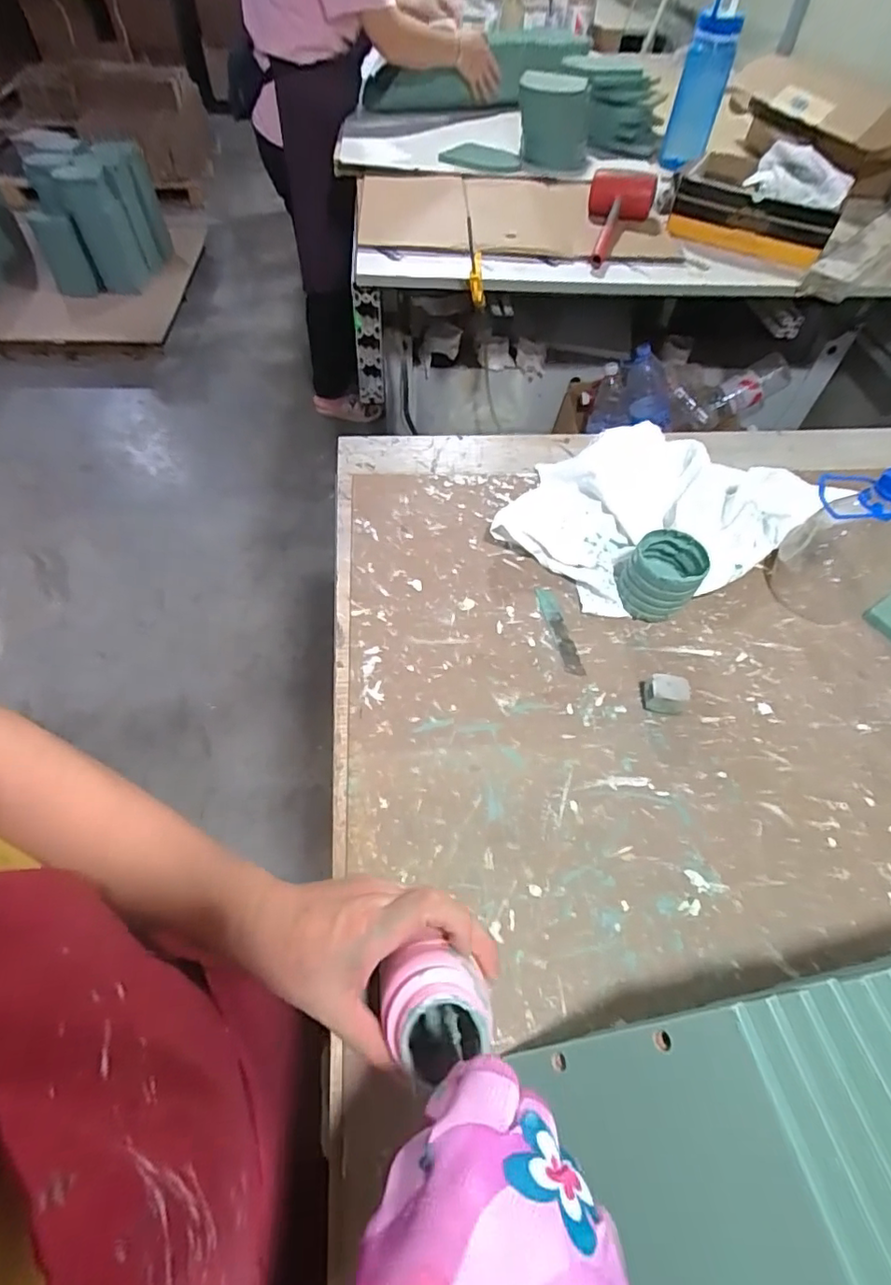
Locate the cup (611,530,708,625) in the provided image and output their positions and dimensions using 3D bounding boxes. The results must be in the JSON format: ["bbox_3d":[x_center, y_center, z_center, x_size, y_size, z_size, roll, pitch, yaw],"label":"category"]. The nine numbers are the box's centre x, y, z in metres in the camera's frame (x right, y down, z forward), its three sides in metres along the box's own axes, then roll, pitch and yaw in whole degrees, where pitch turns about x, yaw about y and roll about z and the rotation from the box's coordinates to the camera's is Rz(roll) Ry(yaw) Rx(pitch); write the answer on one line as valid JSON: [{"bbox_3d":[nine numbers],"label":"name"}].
[{"bbox_3d":[0.198,-0.060,0.524,0.076,0.066,0.065,23,57,13],"label":"cup"}]

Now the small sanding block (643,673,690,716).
[{"bbox_3d":[0.186,0.043,0.467,0.035,0.027,0.025,6,55,1],"label":"small sanding block"}]

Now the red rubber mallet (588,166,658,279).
[{"bbox_3d":[0.321,-0.816,1.060,0.131,0.084,0.279,16,55,8],"label":"red rubber mallet"}]

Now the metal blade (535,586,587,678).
[{"bbox_3d":[0.105,-0.013,0.518,0.017,0.004,0.101,-9,56,-9],"label":"metal blade"}]

